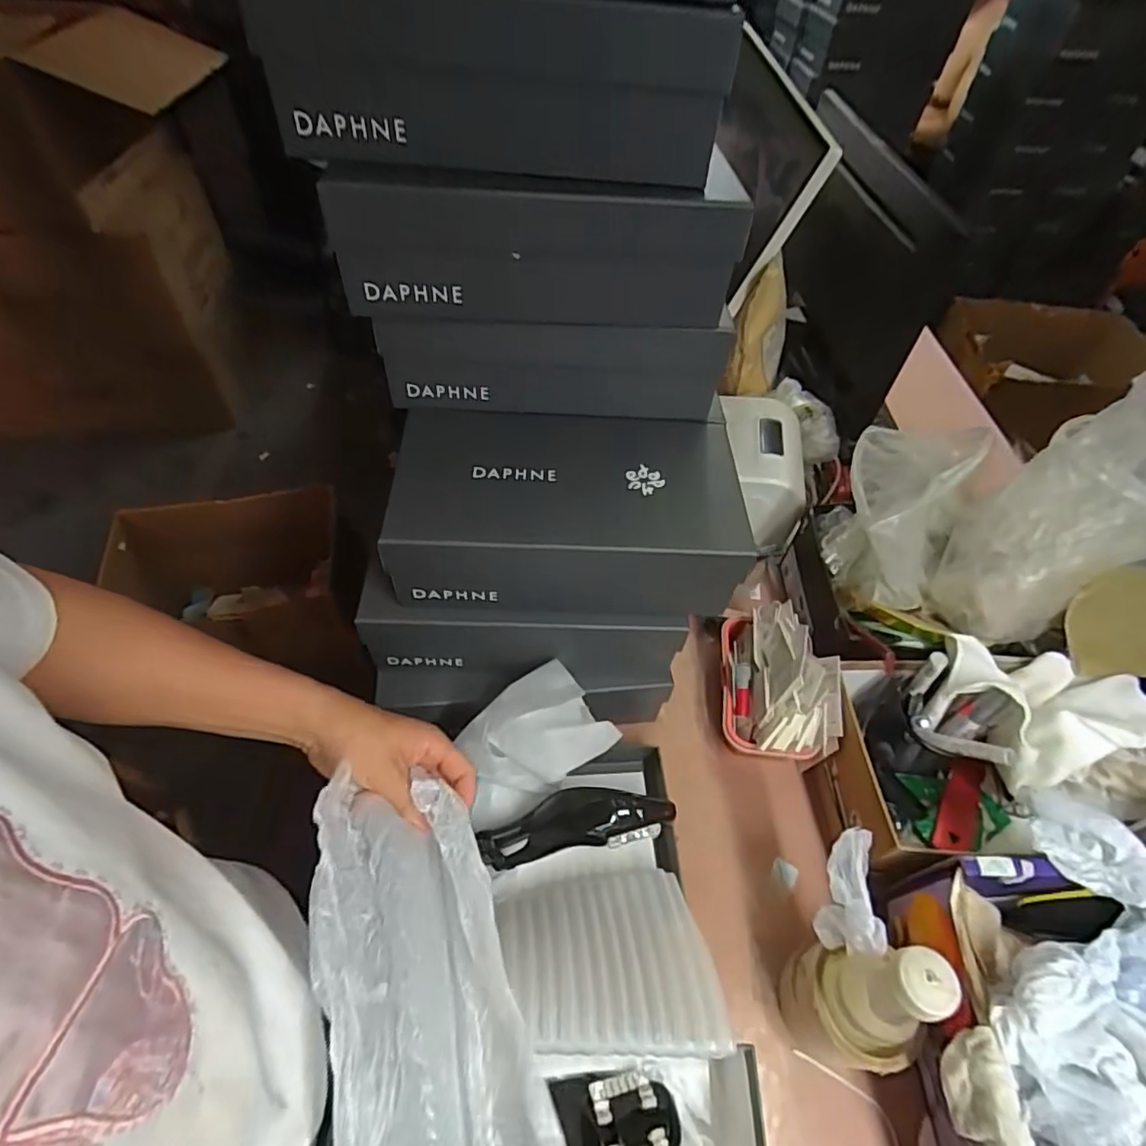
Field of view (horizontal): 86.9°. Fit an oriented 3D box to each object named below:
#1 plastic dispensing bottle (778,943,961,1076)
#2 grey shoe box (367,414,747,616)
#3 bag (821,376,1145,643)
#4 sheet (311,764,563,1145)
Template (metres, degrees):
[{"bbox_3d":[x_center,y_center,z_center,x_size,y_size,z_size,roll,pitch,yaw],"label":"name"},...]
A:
[{"bbox_3d":[0.221,0.326,0.458,0.070,0.179,0.077,2,52,-2],"label":"plastic dispensing bottle"},{"bbox_3d":[-0.002,-0.055,0.551,0.293,0.103,0.149,1,52,-3],"label":"grey shoe box"},{"bbox_3d":[0.471,-0.064,0.607,0.356,0.264,0.170,15,53,9],"label":"bag"},{"bbox_3d":[-0.073,0.303,0.331,0.118,0.070,0.365,-10,56,-11],"label":"sheet"}]

